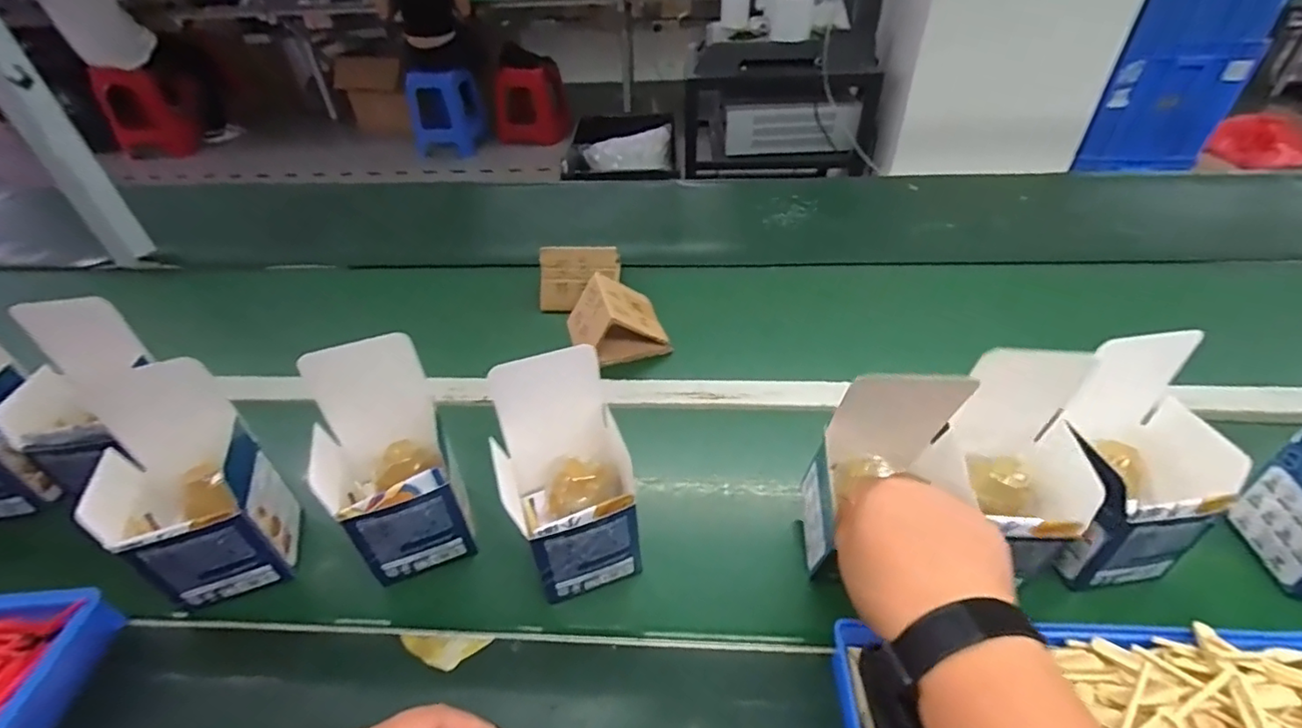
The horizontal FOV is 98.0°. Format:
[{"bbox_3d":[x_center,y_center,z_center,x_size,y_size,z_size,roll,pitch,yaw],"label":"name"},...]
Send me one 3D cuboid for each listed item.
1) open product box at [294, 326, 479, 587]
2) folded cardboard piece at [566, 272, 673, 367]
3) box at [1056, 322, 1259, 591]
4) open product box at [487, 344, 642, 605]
[{"bbox_3d":[-0.209,0.075,0.452,0.097,0.174,0.100,-23,41,-23],"label":"open product box"},{"bbox_3d":[-0.041,-0.058,0.701,0.105,0.072,0.102,-13,38,-12],"label":"folded cardboard piece"},{"bbox_3d":[0.356,0.079,0.416,0.116,0.169,0.088,-7,37,-4],"label":"box"},{"bbox_3d":[-0.061,0.085,0.433,0.097,0.171,0.090,-18,39,-18],"label":"open product box"}]

